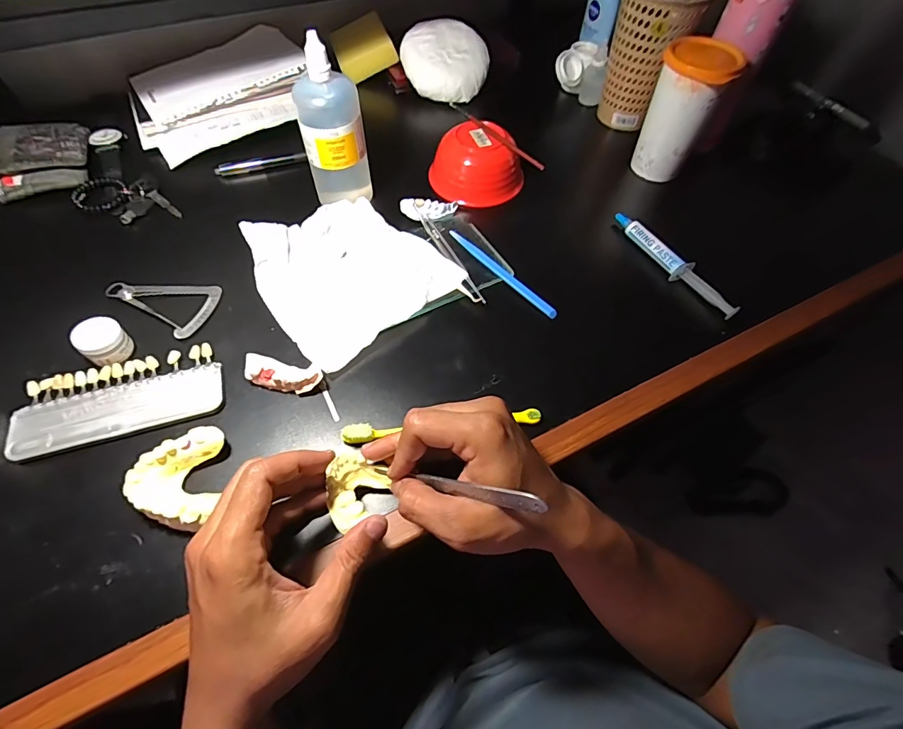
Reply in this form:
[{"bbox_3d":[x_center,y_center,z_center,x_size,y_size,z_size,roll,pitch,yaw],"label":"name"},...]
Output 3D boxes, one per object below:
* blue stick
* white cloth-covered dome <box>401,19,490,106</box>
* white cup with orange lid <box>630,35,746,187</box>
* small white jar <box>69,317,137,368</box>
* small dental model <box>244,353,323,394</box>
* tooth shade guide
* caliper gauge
[{"bbox_3d":[0.048,-0.090,0.424,0.011,0.005,0.136,-37,66,-23],"label":"blue stick"},{"bbox_3d":[-0.009,-0.410,0.590,0.118,0.053,0.098,2,58,-2],"label":"white cloth-covered dome"},{"bbox_3d":[0.247,-0.275,0.474,0.067,0.132,0.067,1,58,-2],"label":"white cup with orange lid"},{"bbox_3d":[-0.283,-0.019,0.356,0.032,0.027,0.032,1,58,-2],"label":"small white jar"},{"bbox_3d":[-0.137,0.008,0.356,0.064,0.016,0.026,8,58,2],"label":"small dental model"},{"bbox_3d":[-0.258,0.027,0.344,0.147,0.007,0.068,-13,59,-11],"label":"tooth shade guide"},{"bbox_3d":[-0.263,-0.064,0.402,0.102,0.004,0.059,24,60,11],"label":"caliper gauge"}]

